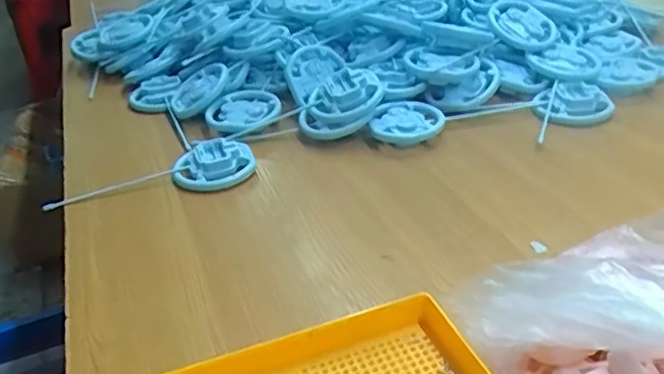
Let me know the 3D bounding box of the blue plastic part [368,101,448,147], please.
[{"bbox_3d":[0.099,-0.088,0.797,0.093,0.024,0.095,-4,31,2],"label":"blue plastic part"}]

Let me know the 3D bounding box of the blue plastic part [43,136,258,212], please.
[{"bbox_3d":[-0.216,-0.016,0.725,0.243,0.030,0.070,-12,32,-11],"label":"blue plastic part"}]

